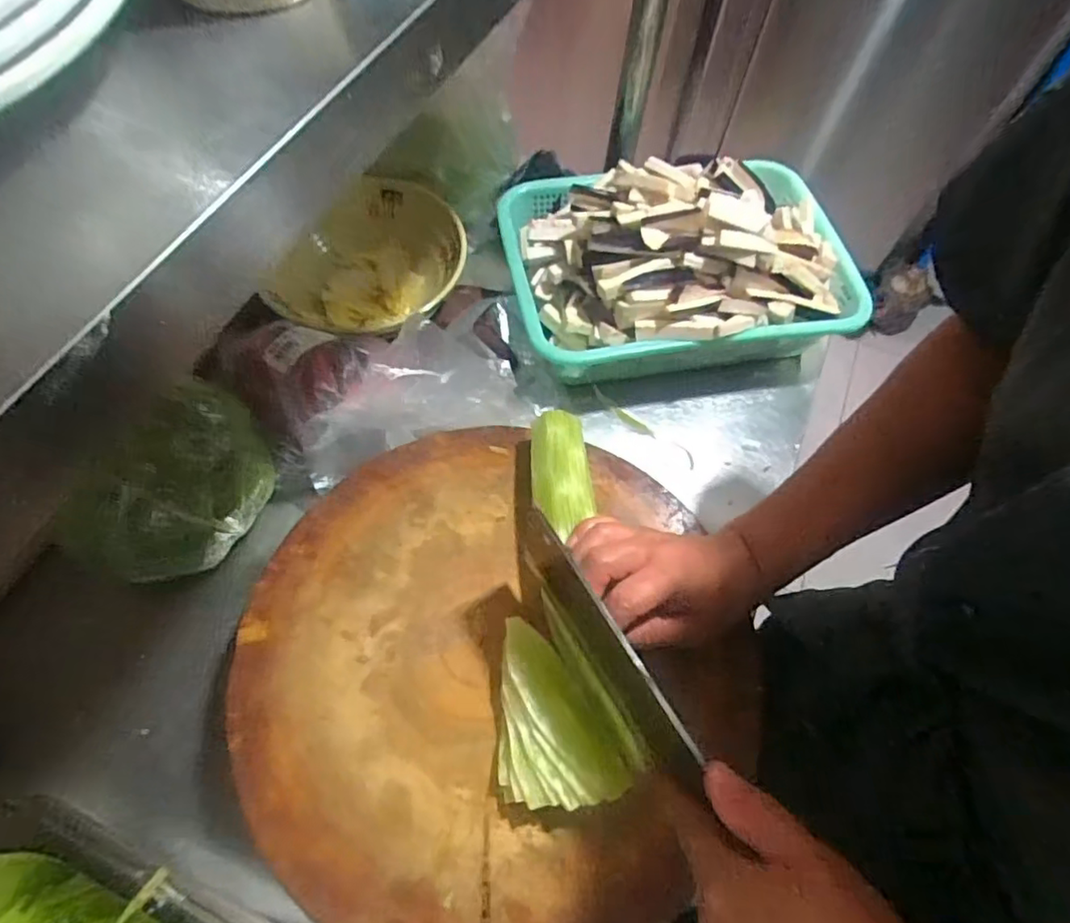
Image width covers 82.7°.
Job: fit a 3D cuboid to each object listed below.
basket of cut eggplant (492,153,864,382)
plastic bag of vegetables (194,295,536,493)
[{"bbox_3d":[0.144,-0.206,0.617,0.339,0.155,0.234,-7,63,-7],"label":"basket of cut eggplant"},{"bbox_3d":[-0.122,-0.085,0.534,0.236,0.098,0.140,-17,65,-12],"label":"plastic bag of vegetables"}]

